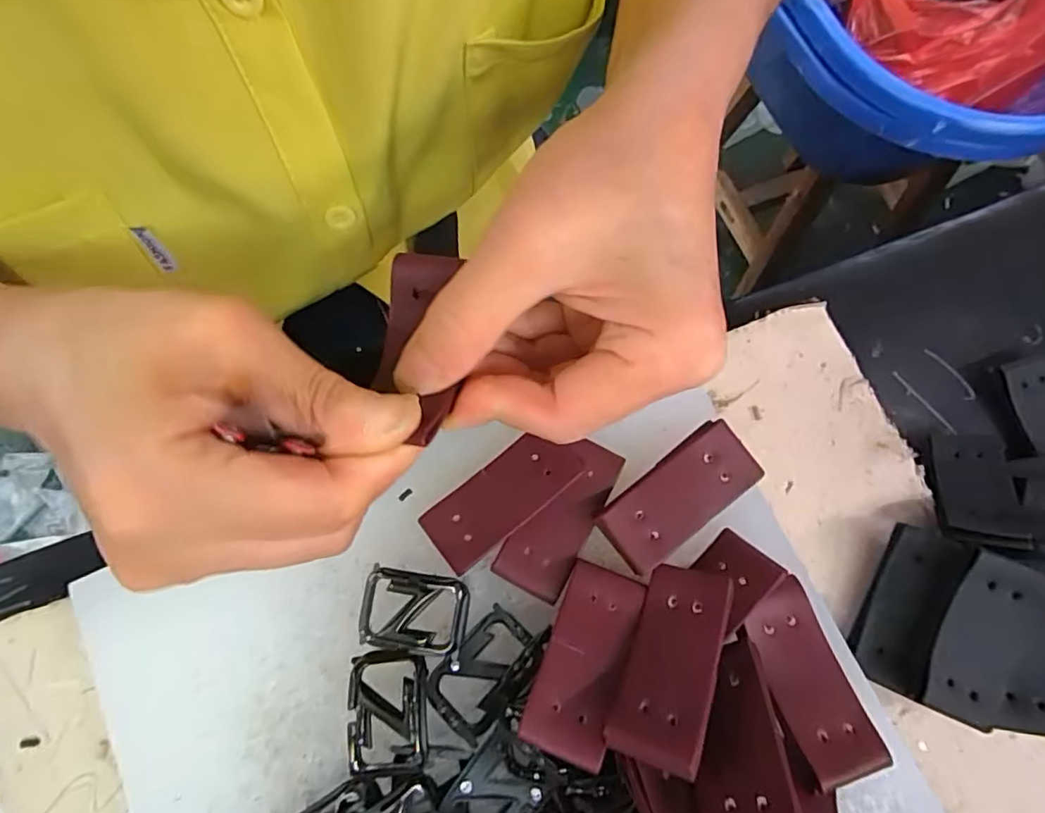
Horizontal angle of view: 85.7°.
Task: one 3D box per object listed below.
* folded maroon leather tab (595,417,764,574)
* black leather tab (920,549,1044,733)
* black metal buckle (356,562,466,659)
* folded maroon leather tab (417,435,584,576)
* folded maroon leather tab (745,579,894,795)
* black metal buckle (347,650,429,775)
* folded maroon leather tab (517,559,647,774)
[{"bbox_3d":[0.059,0.033,0.213,0.063,0.005,0.027,-35,82,-11],"label":"folded maroon leather tab"},{"bbox_3d":[0.168,0.084,0.204,0.033,0.007,0.059,24,91,6],"label":"black leather tab"},{"bbox_3d":[-0.040,0.075,0.205,0.039,0.011,0.027,9,75,3],"label":"black metal buckle"},{"bbox_3d":[-0.008,0.034,0.215,0.062,0.004,0.027,-39,71,-4],"label":"folded maroon leather tab"},{"bbox_3d":[0.098,0.093,0.193,0.027,0.005,0.061,-13,63,-4],"label":"folded maroon leather tab"},{"bbox_3d":[-0.047,0.107,0.197,0.027,0.011,0.038,-5,75,-1],"label":"black metal buckle"},{"bbox_3d":[0.021,0.085,0.191,0.026,0.006,0.060,22,58,5],"label":"folded maroon leather tab"}]

